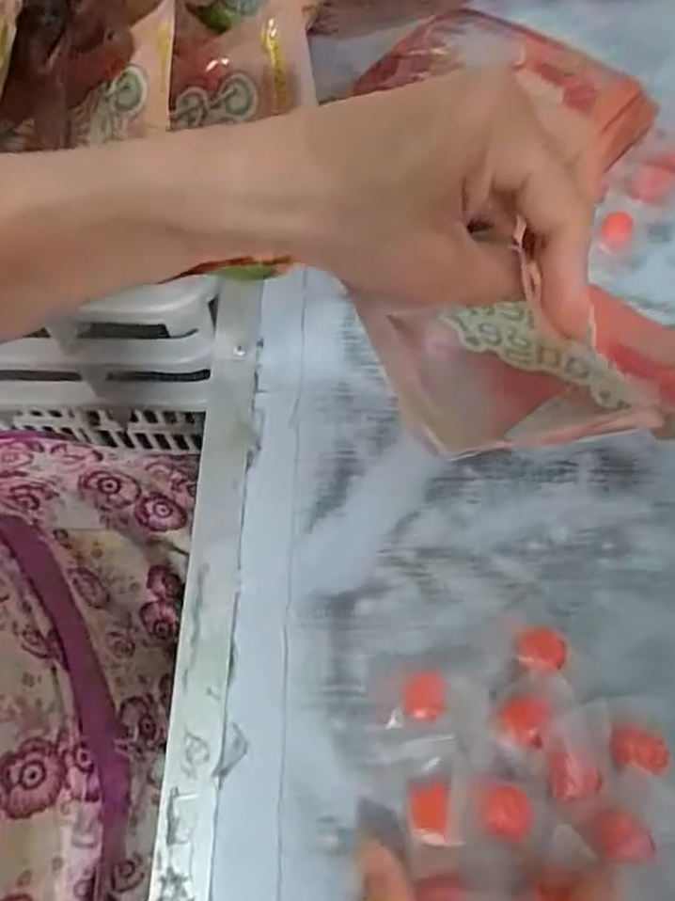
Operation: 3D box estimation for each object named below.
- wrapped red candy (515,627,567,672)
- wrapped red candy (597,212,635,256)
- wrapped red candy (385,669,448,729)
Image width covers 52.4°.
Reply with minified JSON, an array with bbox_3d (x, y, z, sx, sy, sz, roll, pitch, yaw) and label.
[{"bbox_3d":[0.093,0.092,0.315,0.021,0.012,0.020,-4,64,-1],"label":"wrapped red candy"},{"bbox_3d":[0.172,-0.134,0.423,0.019,0.014,0.022,27,67,13],"label":"wrapped red candy"},{"bbox_3d":[0.036,0.111,0.308,0.027,0.010,0.022,-7,64,-3],"label":"wrapped red candy"}]

